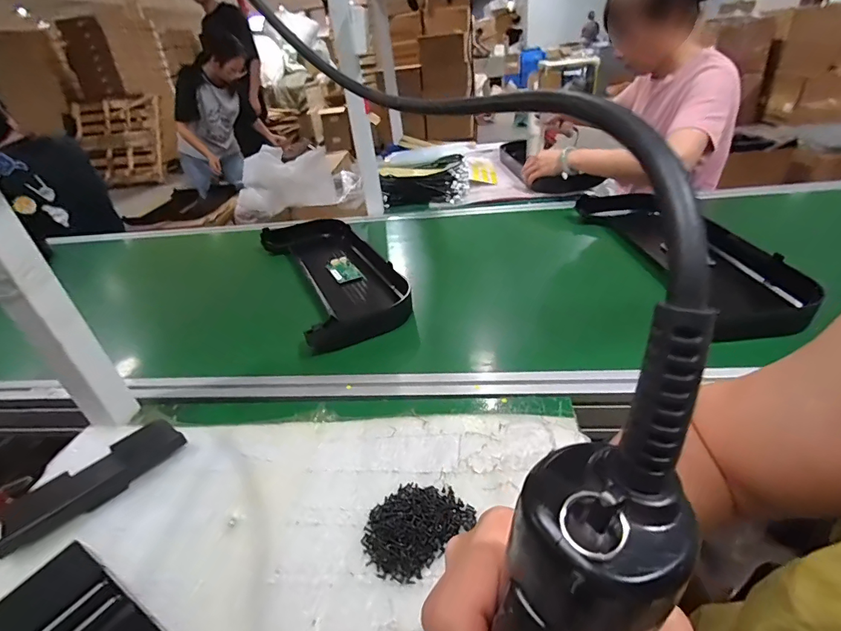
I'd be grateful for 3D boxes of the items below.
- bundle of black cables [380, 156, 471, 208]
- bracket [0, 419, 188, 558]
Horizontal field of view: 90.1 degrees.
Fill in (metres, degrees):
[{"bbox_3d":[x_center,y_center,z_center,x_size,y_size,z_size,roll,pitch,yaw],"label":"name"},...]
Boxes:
[{"bbox_3d":[0.016,-0.355,1.162,0.254,0.069,0.124,-7,33,-2],"label":"bundle of black cables"},{"bbox_3d":[-0.346,0.171,0.448,0.071,0.019,0.162,21,42,36],"label":"bracket"}]

